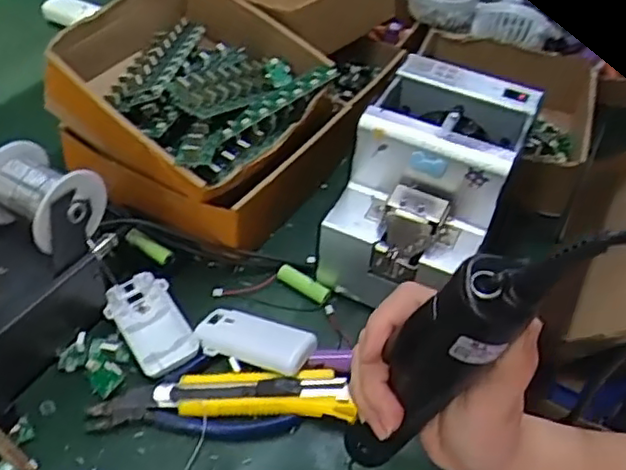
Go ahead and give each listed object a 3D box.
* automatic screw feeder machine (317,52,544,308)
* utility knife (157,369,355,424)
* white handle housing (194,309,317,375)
[{"bbox_3d":[0.097,-0.037,0.560,0.119,0.145,0.175,21,47,15],"label":"automatic screw feeder machine"},{"bbox_3d":[-0.042,0.117,0.483,0.140,0.017,0.038,4,45,-1],"label":"utility knife"},{"bbox_3d":[-0.046,0.084,0.508,0.090,0.020,0.041,16,46,11],"label":"white handle housing"}]

